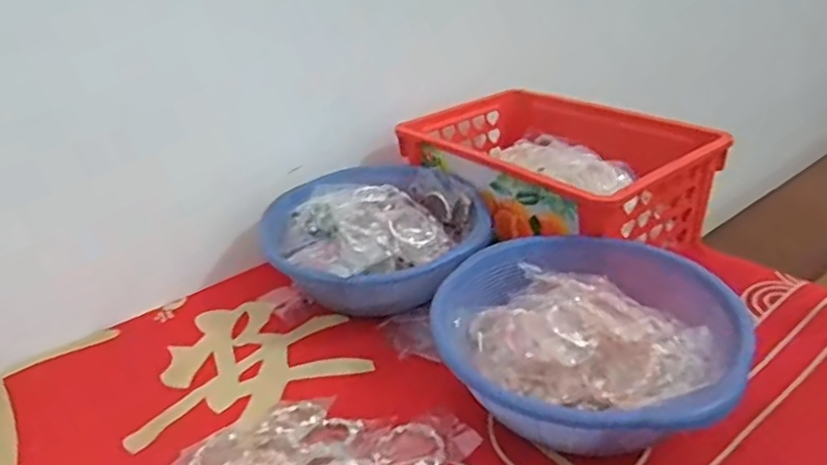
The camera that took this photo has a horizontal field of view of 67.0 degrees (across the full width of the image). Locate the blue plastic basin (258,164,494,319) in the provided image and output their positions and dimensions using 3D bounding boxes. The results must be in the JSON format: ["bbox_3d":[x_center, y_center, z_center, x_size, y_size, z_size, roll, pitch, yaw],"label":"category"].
[{"bbox_3d":[-0.047,0.002,0.768,0.259,0.085,0.241,-13,28,-12],"label":"blue plastic basin"}]

